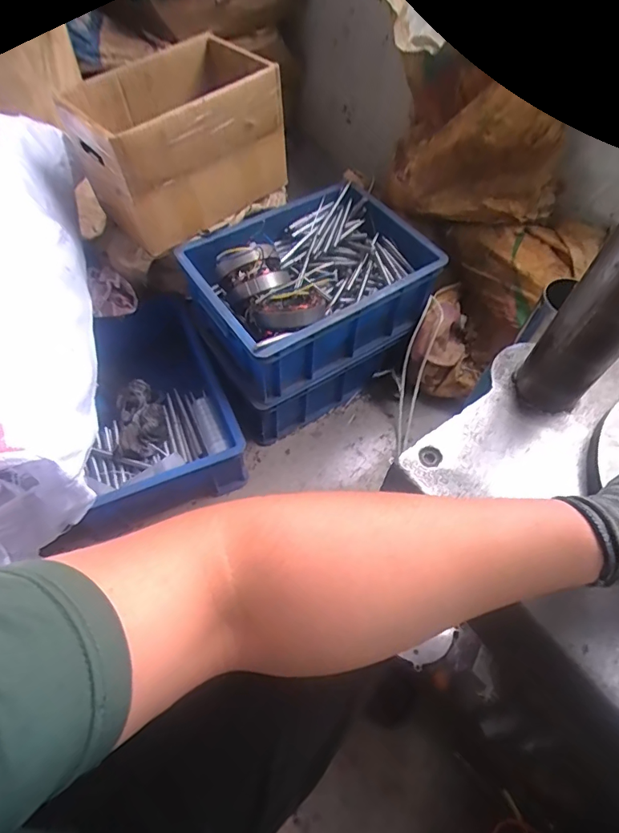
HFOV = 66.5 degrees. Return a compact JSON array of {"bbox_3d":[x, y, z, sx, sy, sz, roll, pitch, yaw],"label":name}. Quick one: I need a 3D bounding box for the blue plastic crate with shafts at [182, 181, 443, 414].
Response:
[{"bbox_3d":[0.000,-0.251,0.887,0.406,0.169,0.297,-30,64,-19],"label":"blue plastic crate with shafts"}]

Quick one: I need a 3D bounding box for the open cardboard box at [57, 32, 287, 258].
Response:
[{"bbox_3d":[-0.225,-0.470,0.825,0.313,0.210,0.207,-38,67,-23],"label":"open cardboard box"}]

